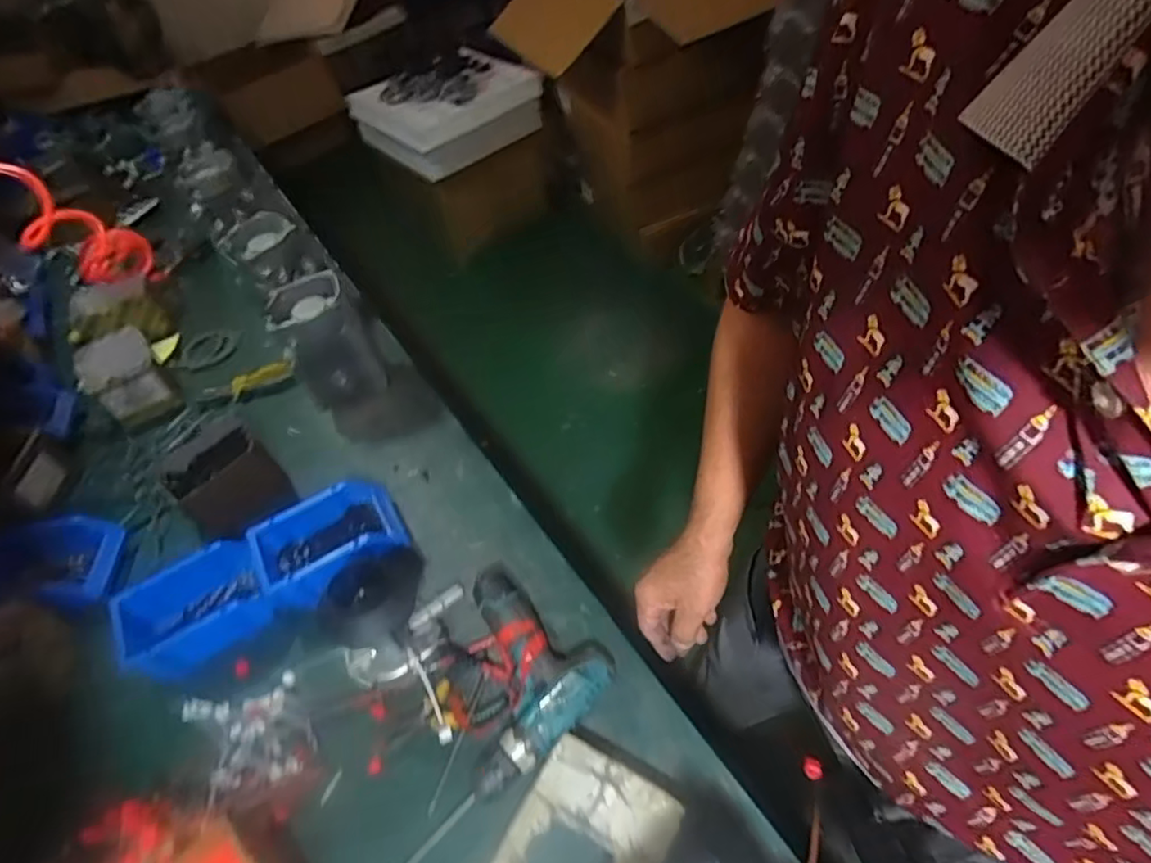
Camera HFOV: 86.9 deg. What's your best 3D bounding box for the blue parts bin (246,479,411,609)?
[{"bbox_3d":[-0.331,0.149,0.829,0.185,0.067,0.128,-32,56,-22],"label":"blue parts bin"}]

